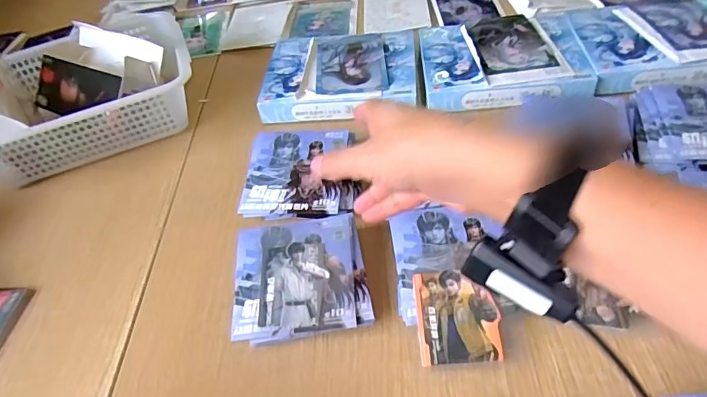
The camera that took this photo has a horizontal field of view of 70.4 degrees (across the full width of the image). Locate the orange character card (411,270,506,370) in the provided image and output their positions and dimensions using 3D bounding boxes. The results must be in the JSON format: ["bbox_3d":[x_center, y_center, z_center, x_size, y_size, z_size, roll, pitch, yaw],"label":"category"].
[{"bbox_3d":[0.104,0.117,0.501,0.078,0.004,0.092,-6,62,5],"label":"orange character card"}]

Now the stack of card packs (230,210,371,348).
[{"bbox_3d":[-0.059,0.087,0.553,0.144,0.044,0.137,-9,46,-1],"label":"stack of card packs"}]

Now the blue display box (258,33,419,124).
[{"bbox_3d":[-0.020,-0.198,0.811,0.237,0.048,0.214,-2,47,6],"label":"blue display box"}]

